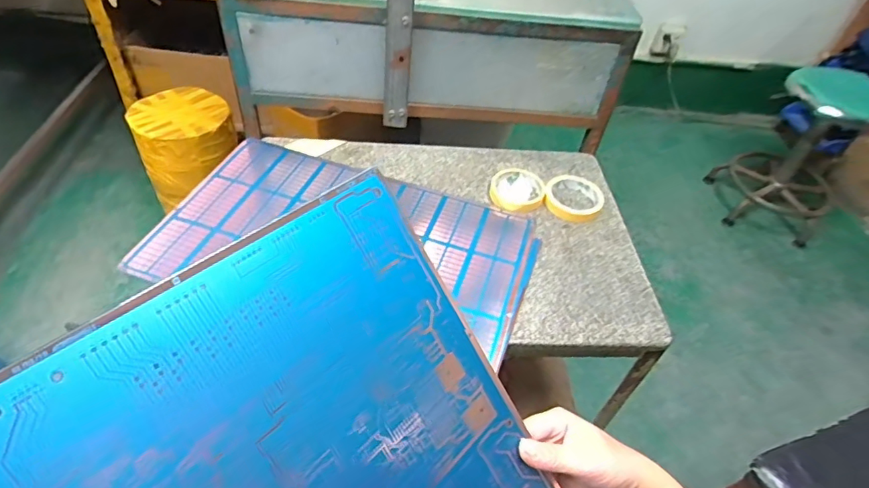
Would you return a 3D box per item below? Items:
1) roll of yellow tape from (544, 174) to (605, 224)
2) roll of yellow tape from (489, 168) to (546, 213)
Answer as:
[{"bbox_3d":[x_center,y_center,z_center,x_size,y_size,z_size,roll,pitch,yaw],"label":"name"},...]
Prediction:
[{"bbox_3d":[0.242,-0.083,0.874,0.099,0.022,0.105,3,47,-4],"label":"roll of yellow tape"},{"bbox_3d":[0.138,-0.096,0.867,0.090,0.021,0.093,3,47,-4],"label":"roll of yellow tape"}]

